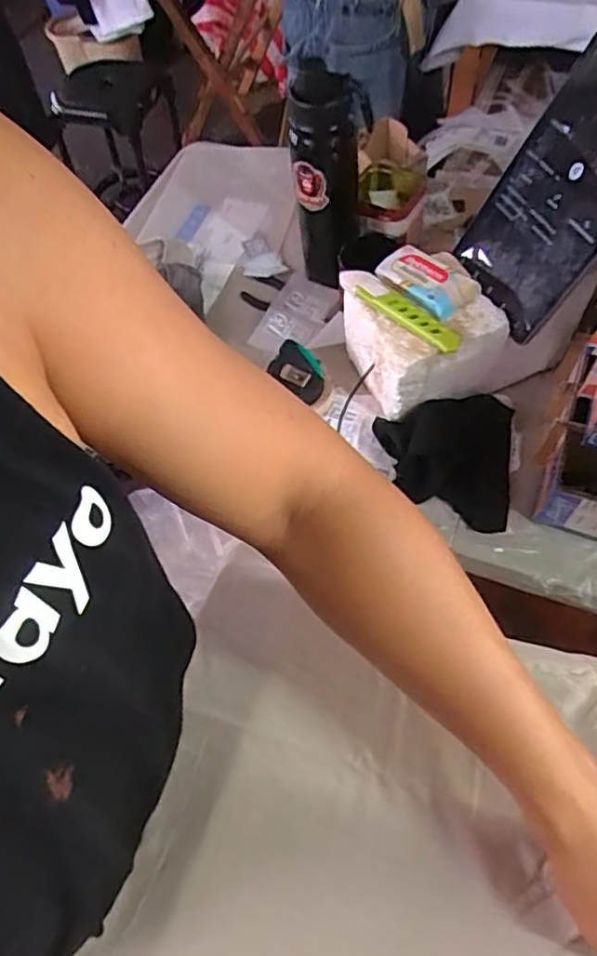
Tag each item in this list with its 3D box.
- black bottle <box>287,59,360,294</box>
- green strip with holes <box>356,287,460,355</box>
[{"bbox_3d":[0.031,-0.355,0.726,0.079,0.223,0.077,-1,60,3],"label":"black bottle"},{"bbox_3d":[0.116,-0.172,0.650,0.126,0.012,0.023,38,69,22],"label":"green strip with holes"}]

